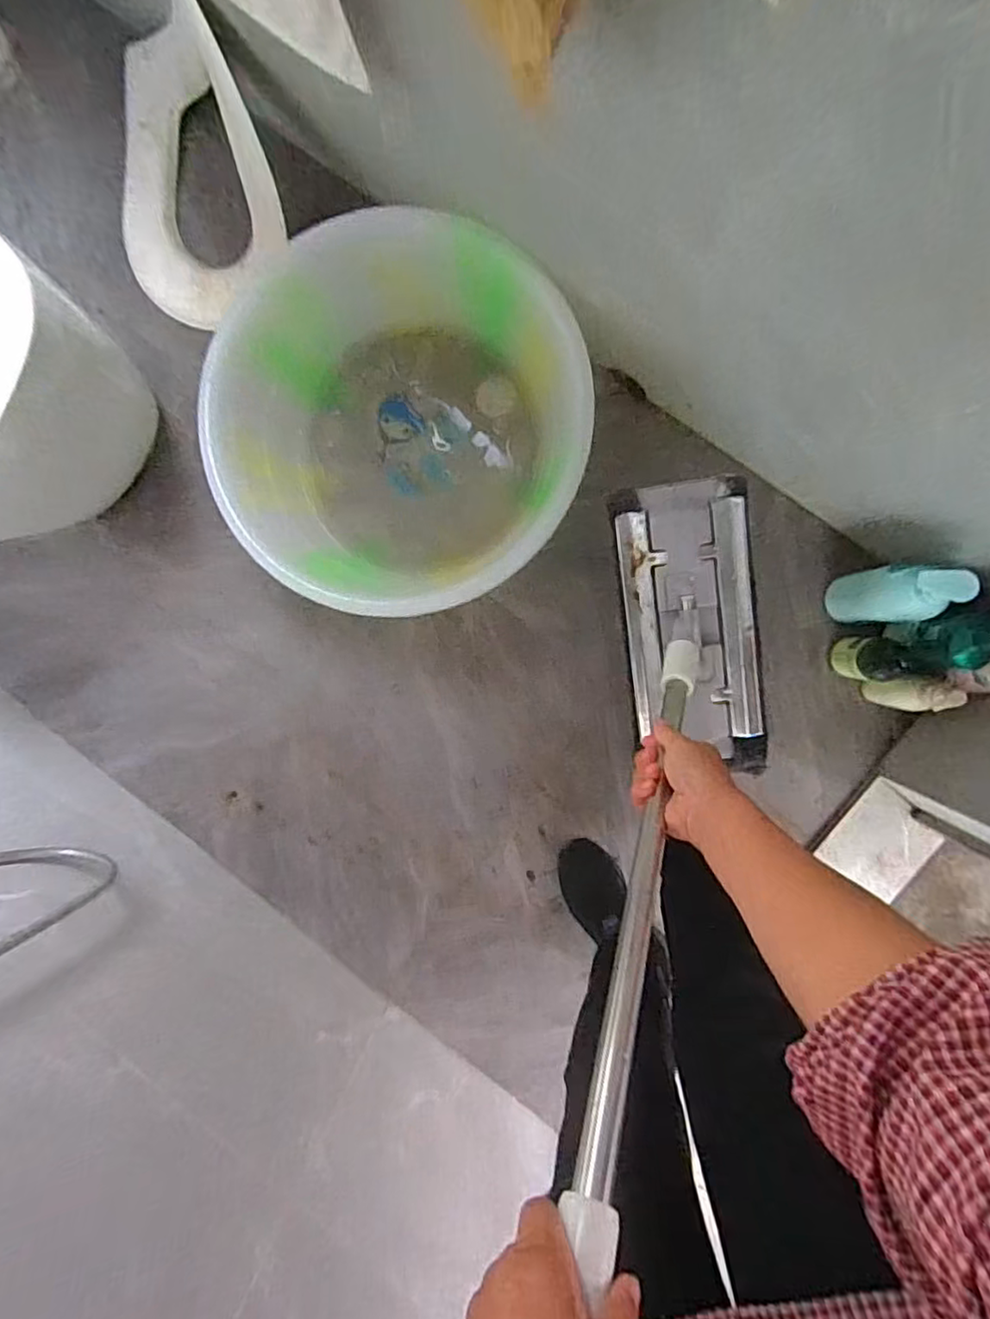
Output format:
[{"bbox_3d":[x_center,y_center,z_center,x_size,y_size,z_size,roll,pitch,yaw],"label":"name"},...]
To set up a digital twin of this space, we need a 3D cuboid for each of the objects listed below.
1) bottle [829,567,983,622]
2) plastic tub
[{"bbox_3d":[0.530,-0.087,0.852,0.070,0.276,0.072,-1,94,6],"label":"bottle"},{"bbox_3d":[-0.138,-0.335,0.930,0.523,0.184,0.514,0,94,6],"label":"plastic tub"}]

